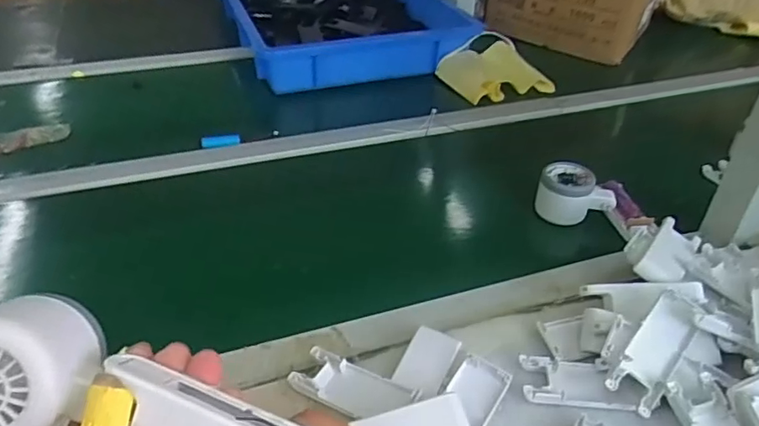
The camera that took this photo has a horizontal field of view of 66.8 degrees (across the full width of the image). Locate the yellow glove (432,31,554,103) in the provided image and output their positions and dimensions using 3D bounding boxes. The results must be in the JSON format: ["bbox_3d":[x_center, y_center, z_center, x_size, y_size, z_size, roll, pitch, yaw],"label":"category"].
[{"bbox_3d":[0.189,-0.235,0.936,0.152,0.054,0.127,-17,40,-23],"label":"yellow glove"}]

